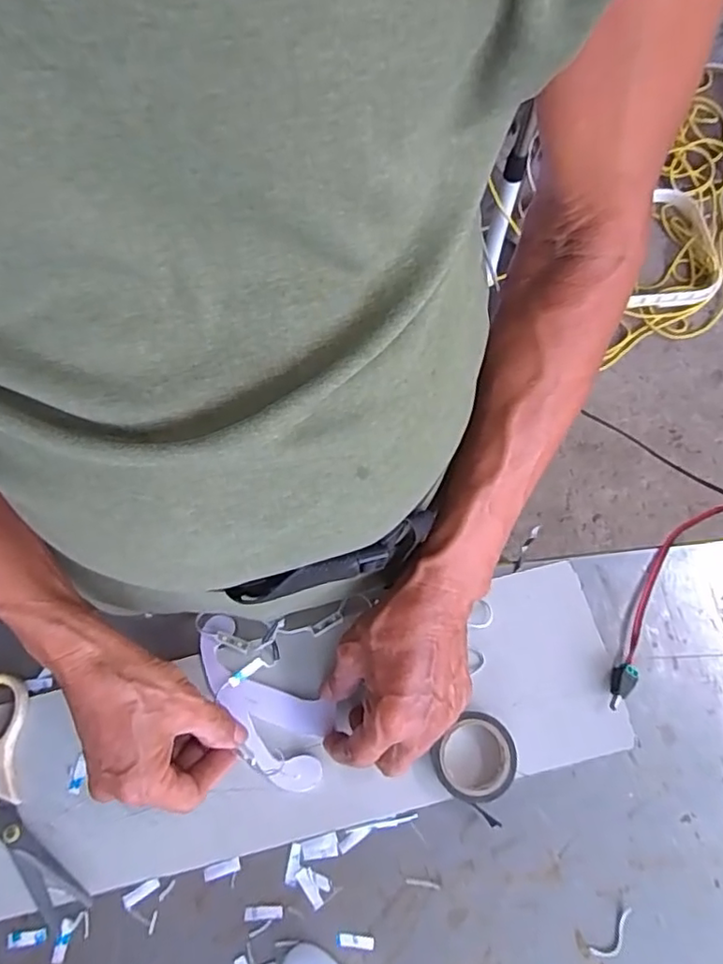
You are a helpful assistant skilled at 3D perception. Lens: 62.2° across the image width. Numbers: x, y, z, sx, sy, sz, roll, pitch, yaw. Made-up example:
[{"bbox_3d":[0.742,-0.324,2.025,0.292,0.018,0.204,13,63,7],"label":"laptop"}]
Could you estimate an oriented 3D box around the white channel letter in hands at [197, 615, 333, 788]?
[{"bbox_3d":[-0.074,0.155,0.433,0.060,0.022,0.137,-41,75,-12],"label":"white channel letter in hands"}]

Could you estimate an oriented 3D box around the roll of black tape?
[{"bbox_3d":[0.083,0.194,0.416,0.059,0.020,0.057,0,71,1],"label":"roll of black tape"}]

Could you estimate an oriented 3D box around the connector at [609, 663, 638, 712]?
[{"bbox_3d":[0.188,0.149,0.434,0.015,0.016,0.034,20,73,8],"label":"connector"}]

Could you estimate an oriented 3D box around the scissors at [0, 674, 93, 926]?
[{"bbox_3d":[-0.271,0.234,0.422,0.103,0.010,0.166,-26,72,-8],"label":"scissors"}]

